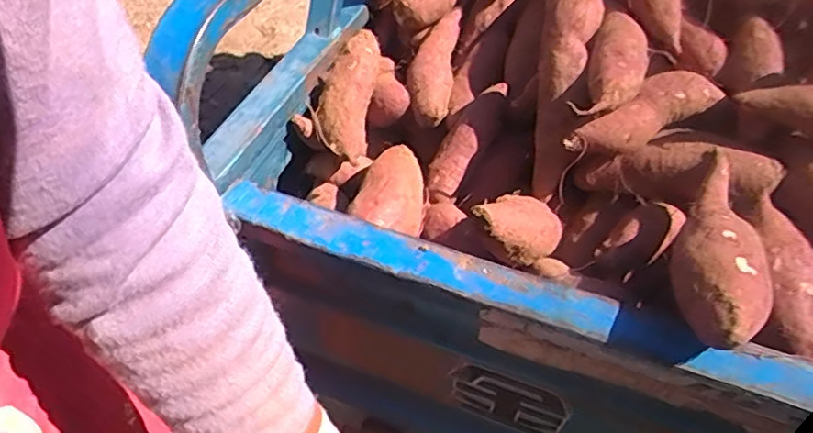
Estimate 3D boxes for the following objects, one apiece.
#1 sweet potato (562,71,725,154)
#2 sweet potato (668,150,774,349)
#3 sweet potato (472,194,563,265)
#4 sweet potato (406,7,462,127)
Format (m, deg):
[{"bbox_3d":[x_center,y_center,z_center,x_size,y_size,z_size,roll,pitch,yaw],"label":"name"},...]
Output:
[{"bbox_3d":[0.215,-0.091,0.545,0.143,0.043,0.039,-25,51,-4],"label":"sweet potato"},{"bbox_3d":[0.235,0.016,0.434,0.059,0.057,0.222,26,48,18],"label":"sweet potato"},{"bbox_3d":[0.091,0.008,0.523,0.114,0.042,0.047,11,33,-46],"label":"sweet potato"},{"bbox_3d":[0.032,-0.170,0.661,0.049,0.035,0.143,12,65,5],"label":"sweet potato"}]

